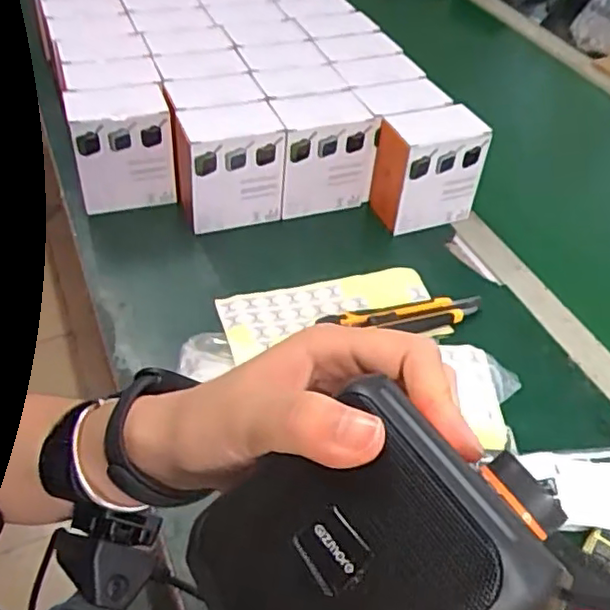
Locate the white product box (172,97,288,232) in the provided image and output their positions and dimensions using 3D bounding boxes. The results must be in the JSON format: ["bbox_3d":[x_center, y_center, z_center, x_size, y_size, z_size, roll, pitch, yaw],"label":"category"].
[{"bbox_3d":[-0.082,-0.146,0.668,0.113,0.116,0.065,-15,49,-20],"label":"white product box"}]

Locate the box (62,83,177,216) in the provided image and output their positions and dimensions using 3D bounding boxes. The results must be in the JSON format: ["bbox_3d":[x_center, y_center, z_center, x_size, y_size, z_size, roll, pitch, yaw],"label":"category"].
[{"bbox_3d":[-0.196,-0.166,0.677,0.098,0.114,0.068,-14,49,-19],"label":"box"}]

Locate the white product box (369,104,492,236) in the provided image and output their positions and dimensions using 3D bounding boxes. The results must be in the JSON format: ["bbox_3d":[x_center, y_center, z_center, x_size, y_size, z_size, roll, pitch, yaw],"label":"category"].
[{"bbox_3d":[0.131,-0.144,0.695,0.101,0.123,0.068,-15,49,-19],"label":"white product box"}]

